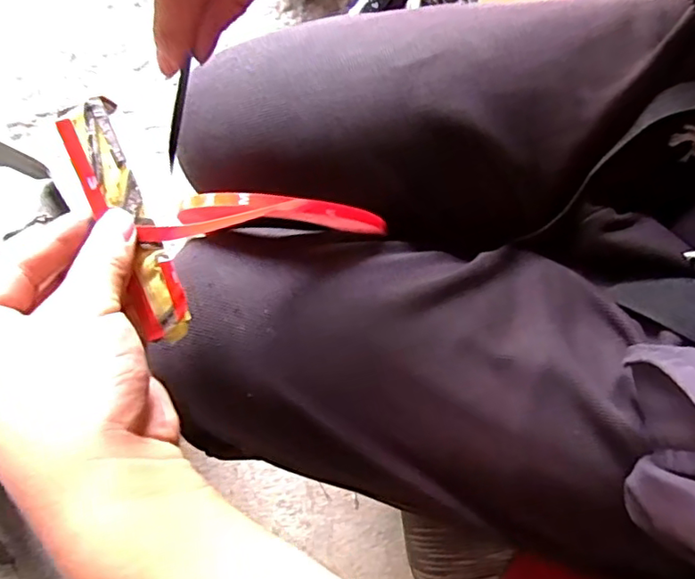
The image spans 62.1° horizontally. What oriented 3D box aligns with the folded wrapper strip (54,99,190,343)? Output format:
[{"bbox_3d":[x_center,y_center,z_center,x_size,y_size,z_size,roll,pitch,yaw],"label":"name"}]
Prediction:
[{"bbox_3d":[-0.104,-0.031,0.274,0.025,0.009,0.115,-22,92,-5],"label":"folded wrapper strip"}]

